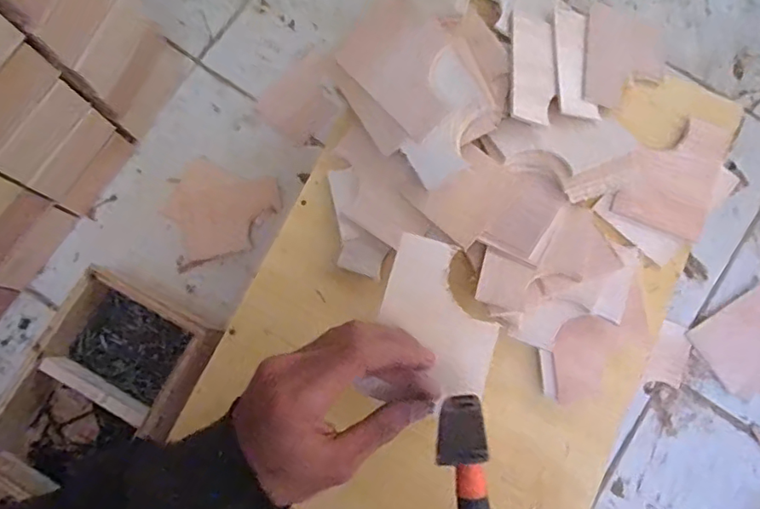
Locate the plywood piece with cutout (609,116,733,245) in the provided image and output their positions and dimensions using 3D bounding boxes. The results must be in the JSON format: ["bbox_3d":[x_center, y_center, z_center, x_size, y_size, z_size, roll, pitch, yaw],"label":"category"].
[{"bbox_3d":[0.237,-0.069,0.426,0.071,0.008,0.103,24,80,5],"label":"plywood piece with cutout"}]

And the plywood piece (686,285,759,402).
[{"bbox_3d":[0.373,0.086,0.538,0.098,0.004,0.079,-34,80,-5],"label":"plywood piece"}]

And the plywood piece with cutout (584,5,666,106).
[{"bbox_3d":[0.206,-0.163,0.450,0.068,0.004,0.096,12,72,-3],"label":"plywood piece with cutout"}]

